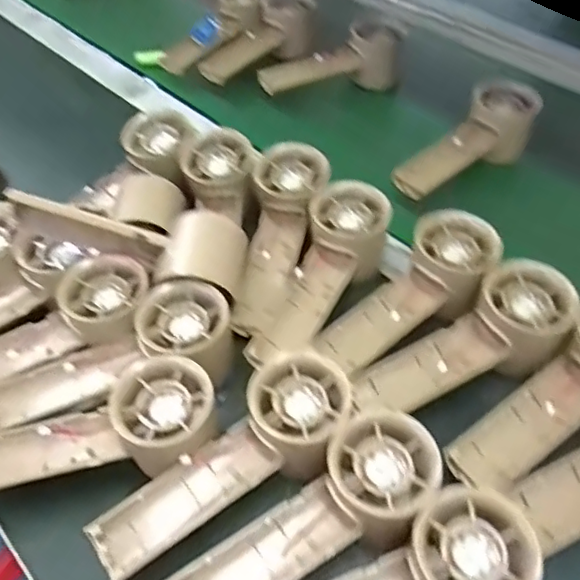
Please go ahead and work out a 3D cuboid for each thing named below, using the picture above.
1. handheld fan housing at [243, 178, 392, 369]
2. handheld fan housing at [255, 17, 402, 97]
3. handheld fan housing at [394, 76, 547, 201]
[{"bbox_3d":[0.025,-0.008,0.404,0.054,0.046,0.152,16,53,17],"label":"handheld fan housing"},{"bbox_3d":[0.043,-0.240,0.621,0.157,0.057,0.052,-14,51,-8],"label":"handheld fan housing"},{"bbox_3d":[0.159,-0.127,0.509,0.061,0.045,0.144,33,59,27],"label":"handheld fan housing"}]

